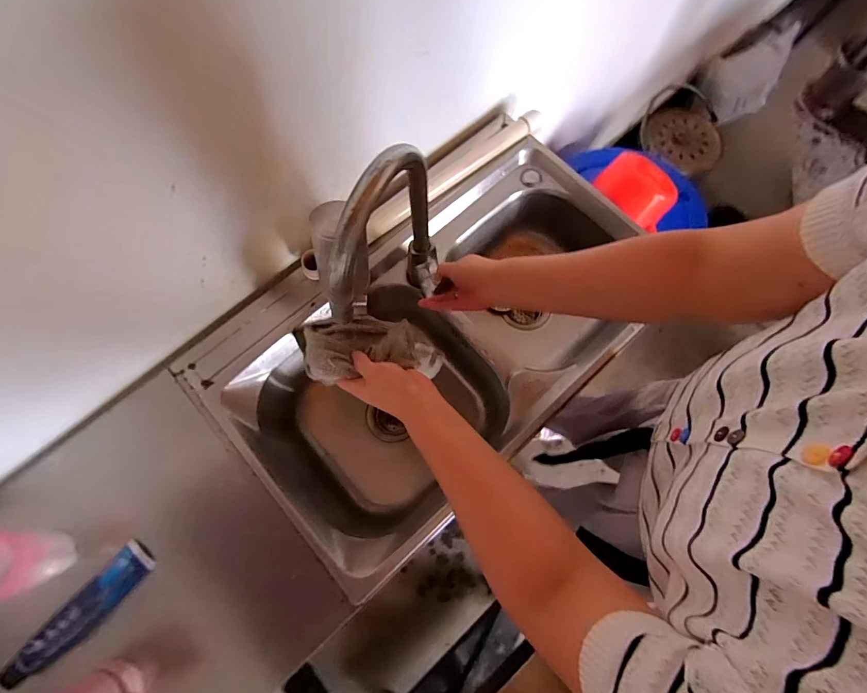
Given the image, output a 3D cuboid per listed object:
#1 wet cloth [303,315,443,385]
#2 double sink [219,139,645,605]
[{"bbox_3d":[-0.083,0.014,0.536,0.180,0.108,0.093,7,75,2],"label":"wet cloth"},{"bbox_3d":[0.035,-0.003,0.759,0.754,0.203,0.400,-43,79,-11],"label":"double sink"}]

